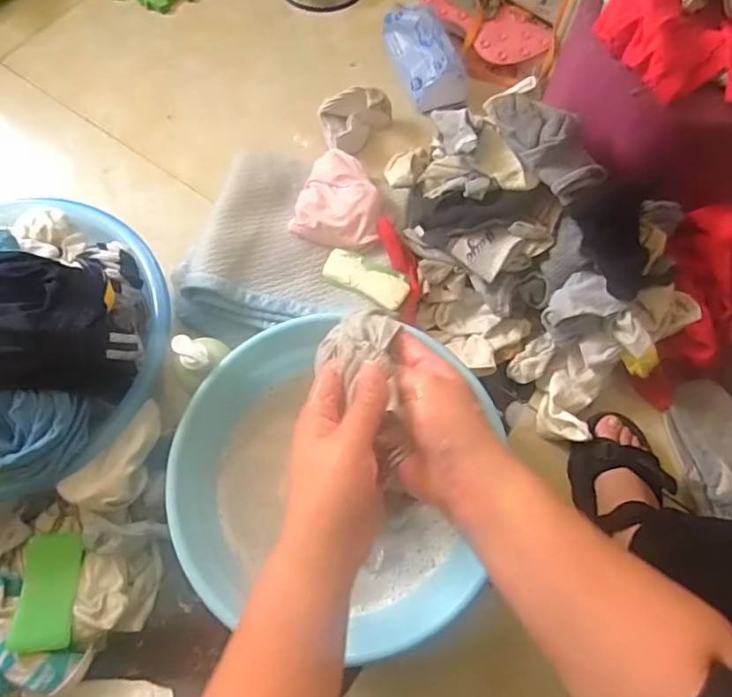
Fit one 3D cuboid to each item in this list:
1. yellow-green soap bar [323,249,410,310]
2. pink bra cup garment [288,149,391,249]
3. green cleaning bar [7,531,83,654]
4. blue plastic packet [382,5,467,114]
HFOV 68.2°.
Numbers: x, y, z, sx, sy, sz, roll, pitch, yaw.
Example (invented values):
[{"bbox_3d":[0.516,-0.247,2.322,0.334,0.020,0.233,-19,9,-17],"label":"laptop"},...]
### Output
[{"bbox_3d":[0.001,-0.096,0.718,0.120,0.019,0.054,32,72,10],"label":"yellow-green soap bar"},{"bbox_3d":[-0.027,-0.216,0.752,0.119,0.033,0.151,15,70,5],"label":"pink bra cup garment"},{"bbox_3d":[-0.326,0.246,0.553,0.056,0.026,0.110,-5,69,-3],"label":"green cleaning bar"},{"bbox_3d":[0.096,-0.482,0.893,0.083,0.080,0.181,-20,71,-9],"label":"blue plastic packet"}]

